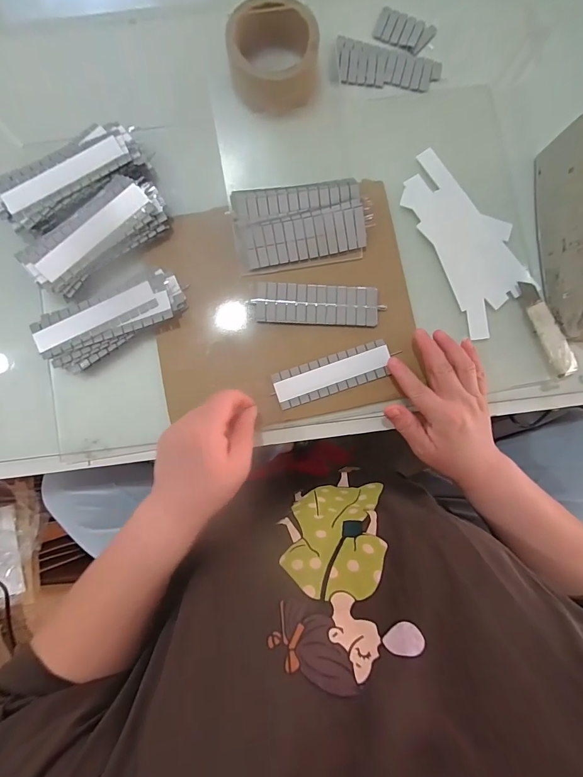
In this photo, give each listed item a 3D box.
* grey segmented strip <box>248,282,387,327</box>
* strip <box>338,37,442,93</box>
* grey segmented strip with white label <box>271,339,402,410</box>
[{"bbox_3d":[0.028,-0.089,0.386,0.129,0.005,0.041,2,86,-2],"label":"grey segmented strip"},{"bbox_3d":[0.113,-0.373,0.422,0.119,0.004,0.053,4,86,-1],"label":"strip"},{"bbox_3d":[0.044,-0.015,0.383,0.125,0.004,0.039,-19,88,-3],"label":"grey segmented strip with white label"}]

